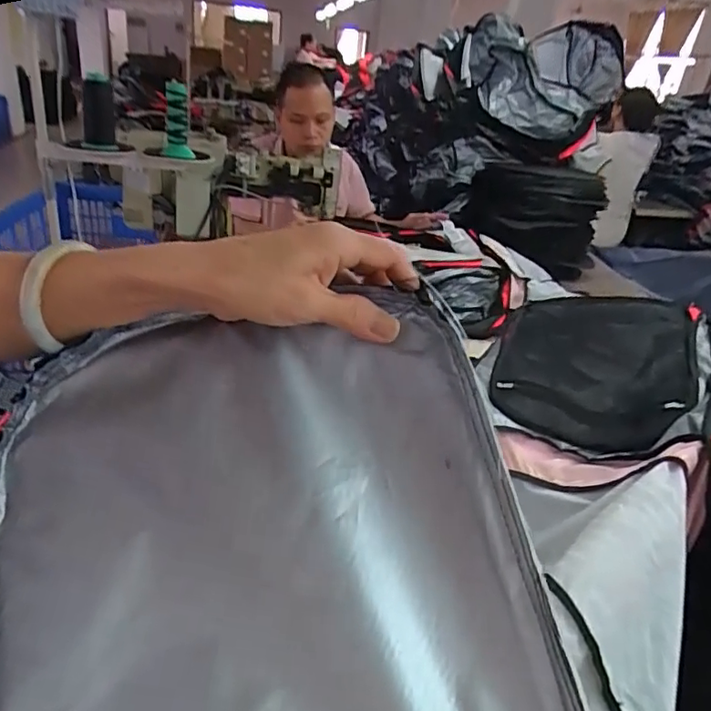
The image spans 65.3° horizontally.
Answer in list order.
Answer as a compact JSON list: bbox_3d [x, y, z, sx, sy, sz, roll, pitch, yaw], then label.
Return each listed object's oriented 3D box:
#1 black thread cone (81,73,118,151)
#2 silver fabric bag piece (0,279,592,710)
[{"bbox_3d":[-0.446,-0.419,0.959,0.057,0.118,0.050,-3,29,-18],"label":"black thread cone"},{"bbox_3d":[-0.048,0.145,0.265,0.284,0.031,0.357,-13,66,-1],"label":"silver fabric bag piece"}]

